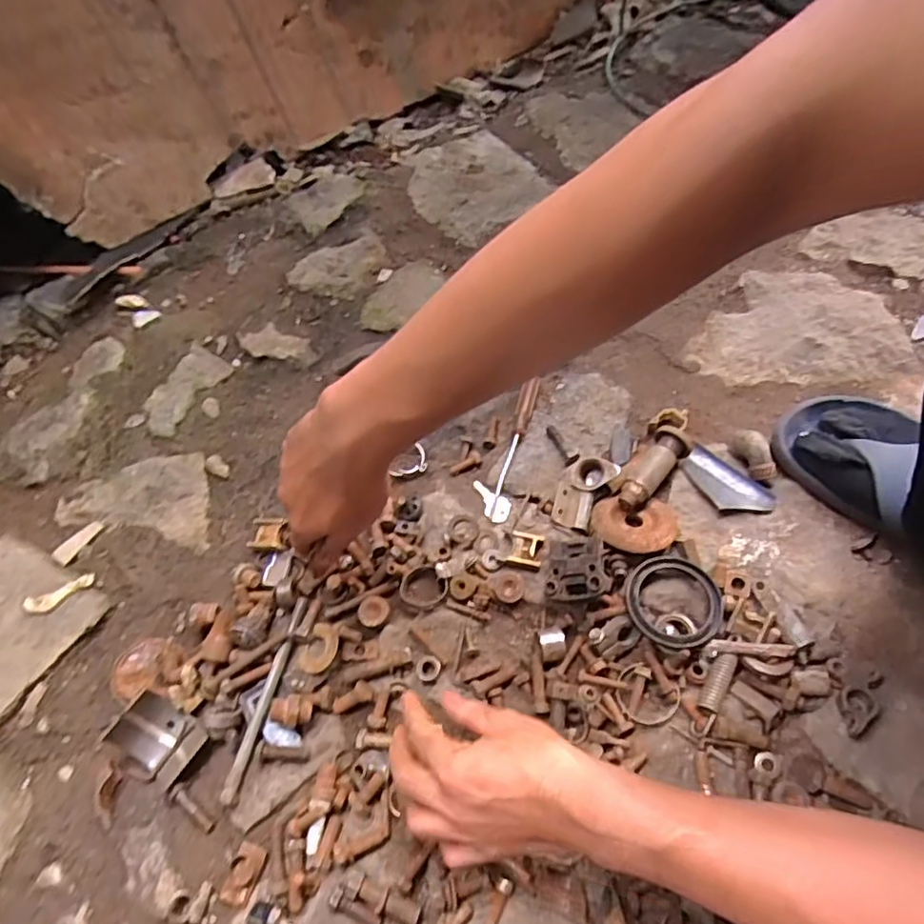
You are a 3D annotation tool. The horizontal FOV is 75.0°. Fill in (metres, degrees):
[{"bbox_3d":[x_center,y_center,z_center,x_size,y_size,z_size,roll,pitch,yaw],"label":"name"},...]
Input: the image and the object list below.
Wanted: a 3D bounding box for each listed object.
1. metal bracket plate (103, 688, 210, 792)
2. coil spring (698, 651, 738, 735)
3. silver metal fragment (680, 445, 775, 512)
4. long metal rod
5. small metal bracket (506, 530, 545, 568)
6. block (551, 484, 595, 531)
[{"bbox_3d":[-0.246,0.220,0.477,0.065,0.025,0.055,26,67,17],"label":"metal bracket plate"},{"bbox_3d":[0.194,0.175,0.459,0.014,0.017,0.060,22,66,15],"label":"coil spring"},{"bbox_3d":[0.236,0.019,0.542,0.038,0.012,0.081,-38,66,-15],"label":"silver metal fragment"},{"bbox_3d":[-0.156,0.185,0.483,0.013,0.011,0.157,12,64,10],"label":"long metal rod"},{"bbox_3d":[0.056,0.075,0.524,0.028,0.010,0.030,11,63,10],"label":"small metal bracket"},{"bbox_3d":[0.099,0.040,0.535,0.033,0.007,0.037,14,64,11],"label":"block"}]

